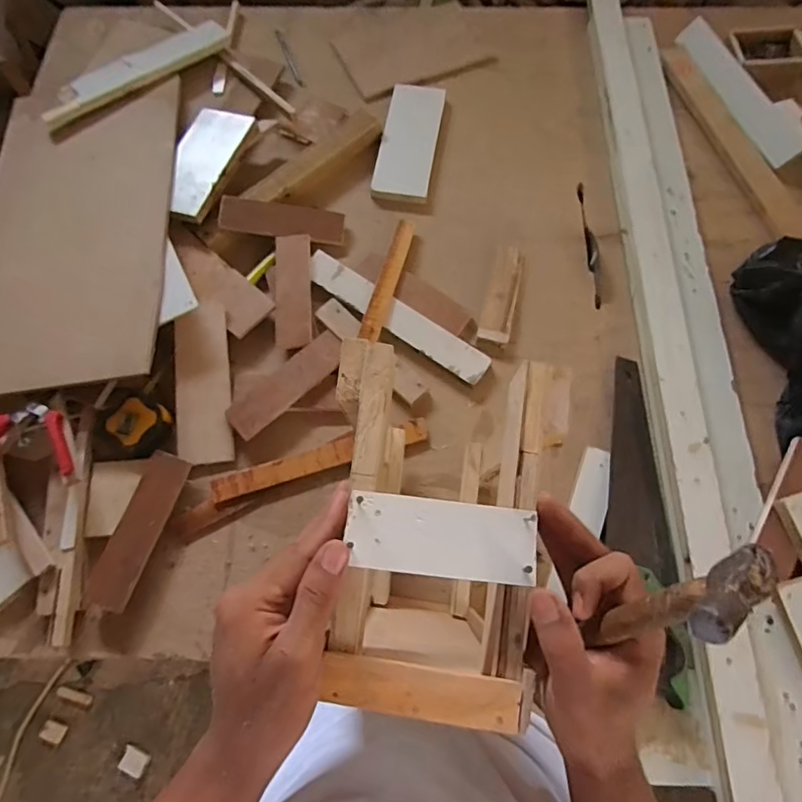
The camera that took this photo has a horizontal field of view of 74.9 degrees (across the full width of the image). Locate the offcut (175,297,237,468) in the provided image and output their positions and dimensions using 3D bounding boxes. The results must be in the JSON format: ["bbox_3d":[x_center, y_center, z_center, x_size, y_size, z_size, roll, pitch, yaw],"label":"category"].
[{"bbox_3d":[-0.283,-0.029,0.755,0.076,0.009,0.232,-4,78,-14],"label":"offcut"}]

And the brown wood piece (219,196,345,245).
[{"bbox_3d":[-0.190,-0.289,0.844,0.194,0.006,0.053,7,97,-9],"label":"brown wood piece"}]

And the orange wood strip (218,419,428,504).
[{"bbox_3d":[-0.109,0.079,0.722,0.302,0.020,0.035,-16,69,-6],"label":"orange wood strip"}]

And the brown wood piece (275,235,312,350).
[{"bbox_3d":[-0.166,-0.173,0.810,0.054,0.011,0.195,-4,69,-1],"label":"brown wood piece"}]

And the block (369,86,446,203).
[{"bbox_3d":[0.014,-0.456,0.924,0.095,0.023,0.260,9,69,4],"label":"block"}]

